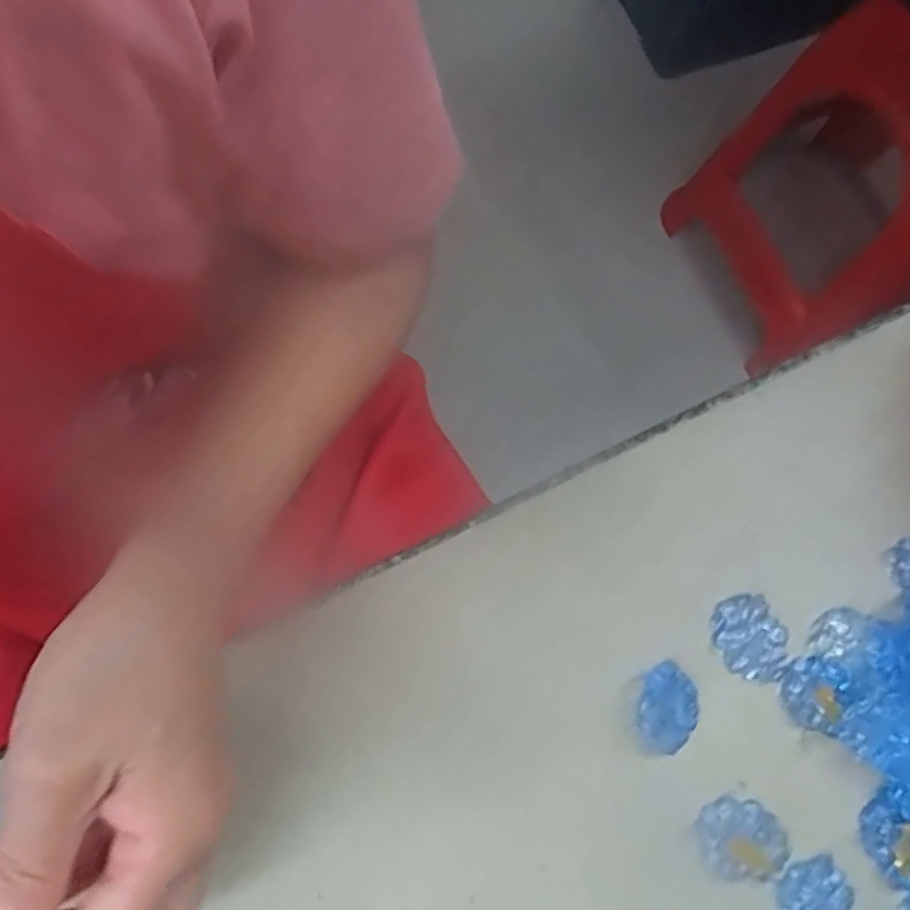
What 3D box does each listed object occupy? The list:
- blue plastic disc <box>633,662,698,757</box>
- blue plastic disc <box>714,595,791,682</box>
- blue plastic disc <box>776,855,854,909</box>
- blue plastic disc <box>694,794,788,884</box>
[{"bbox_3d":[0.091,0.110,0.310,0.030,0.008,0.036,41,70,-11],"label":"blue plastic disc"},{"bbox_3d":[0.134,0.083,0.325,0.032,0.005,0.037,-5,74,-6],"label":"blue plastic disc"},{"bbox_3d":[0.149,0.187,0.295,0.032,0.004,0.036,-1,74,-5],"label":"blue plastic disc"},{"bbox_3d":[0.120,0.161,0.301,0.036,0.004,0.030,11,73,-1],"label":"blue plastic disc"}]

